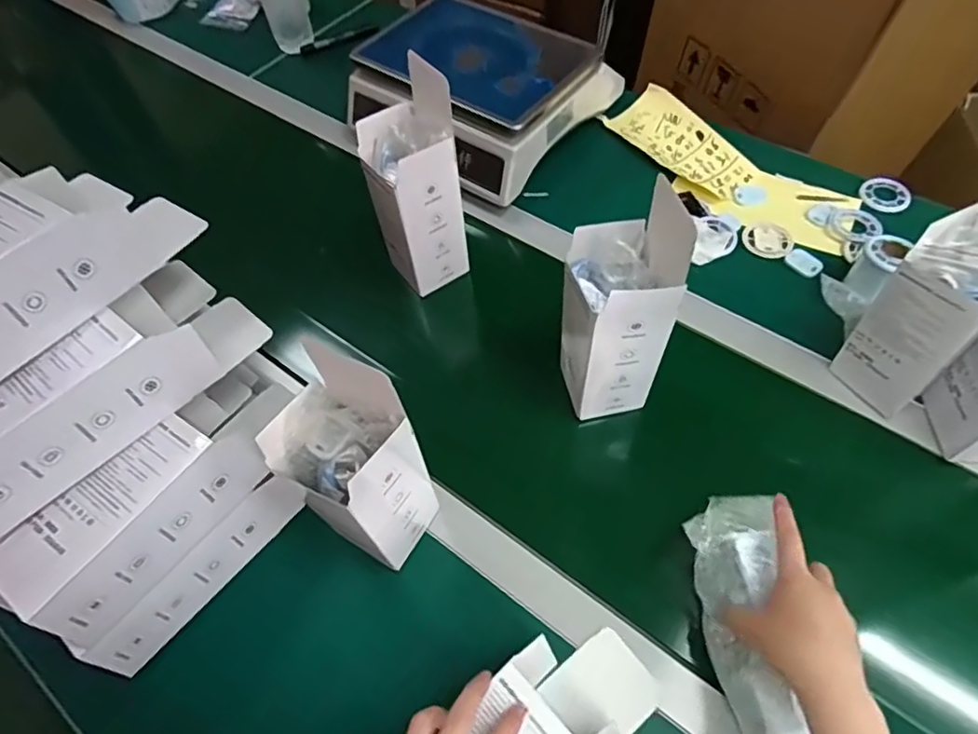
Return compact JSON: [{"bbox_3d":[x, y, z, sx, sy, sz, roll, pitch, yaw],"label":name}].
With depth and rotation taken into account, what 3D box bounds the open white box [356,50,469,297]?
[{"bbox_3d":[-0.080,-0.192,0.632,0.080,0.232,0.079,-31,60,-14],"label":"open white box"}]

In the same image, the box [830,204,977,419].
[{"bbox_3d":[0.394,-0.058,0.511,0.085,0.228,0.082,-30,60,-14],"label":"box"}]

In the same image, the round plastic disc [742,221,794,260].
[{"bbox_3d":[0.335,-0.153,0.712,0.056,0.004,0.059,-2,58,4],"label":"round plastic disc"}]

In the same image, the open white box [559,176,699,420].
[{"bbox_3d":[0.113,-0.046,0.537,0.080,0.213,0.084,-5,58,2],"label":"open white box"}]

